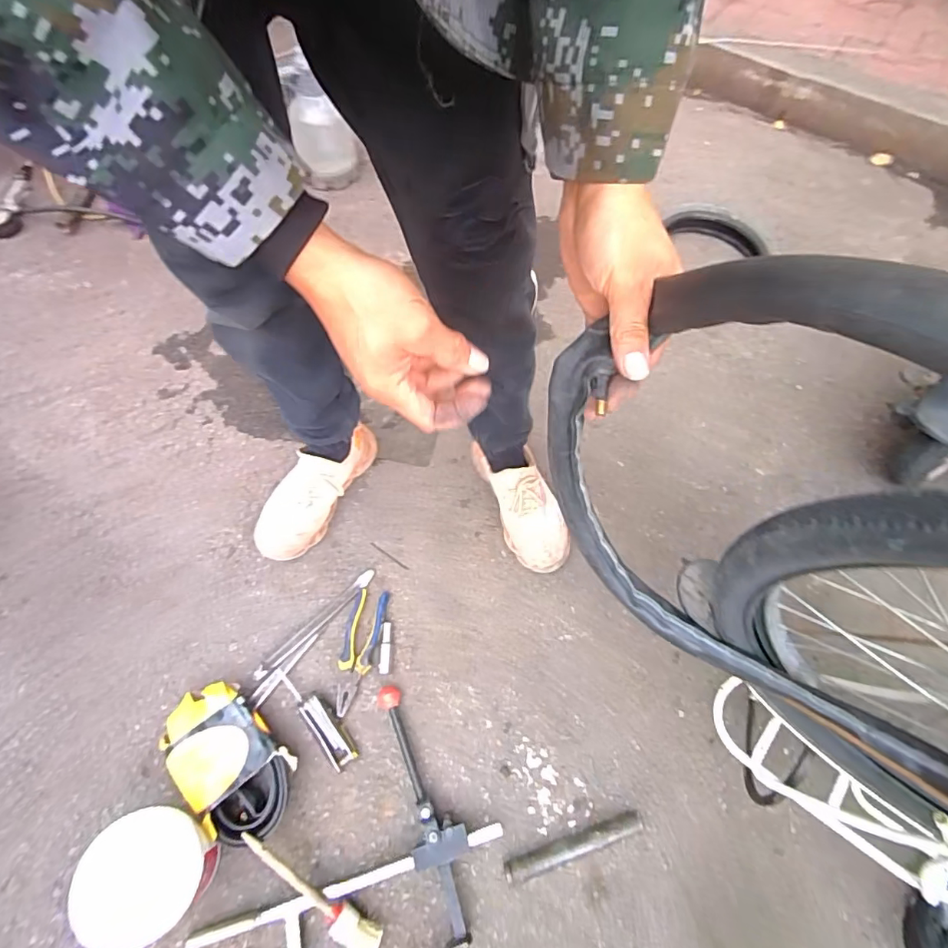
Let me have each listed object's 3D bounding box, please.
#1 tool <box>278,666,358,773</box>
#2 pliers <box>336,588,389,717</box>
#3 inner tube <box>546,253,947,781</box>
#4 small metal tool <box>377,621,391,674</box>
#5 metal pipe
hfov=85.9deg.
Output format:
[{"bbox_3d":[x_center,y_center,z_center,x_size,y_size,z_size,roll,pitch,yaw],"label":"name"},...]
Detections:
[{"bbox_3d":[-0.234,0.357,0.760,0.039,0.019,0.167,-33,70,-23],"label":"tool"},{"bbox_3d":[-0.185,0.280,0.813,0.055,0.014,0.187,12,60,-1],"label":"pliers"},{"bbox_3d":[0.223,0.074,0.319,0.078,0.413,0.455,-40,71,-21],"label":"inner tube"},{"bbox_3d":[-0.143,0.279,0.818,0.016,0.014,0.079,2,60,-6],"label":"small metal tool"},{"bbox_3d":[0.138,0.510,0.696,0.198,0.030,0.027,-13,63,-15],"label":"metal pipe"}]

